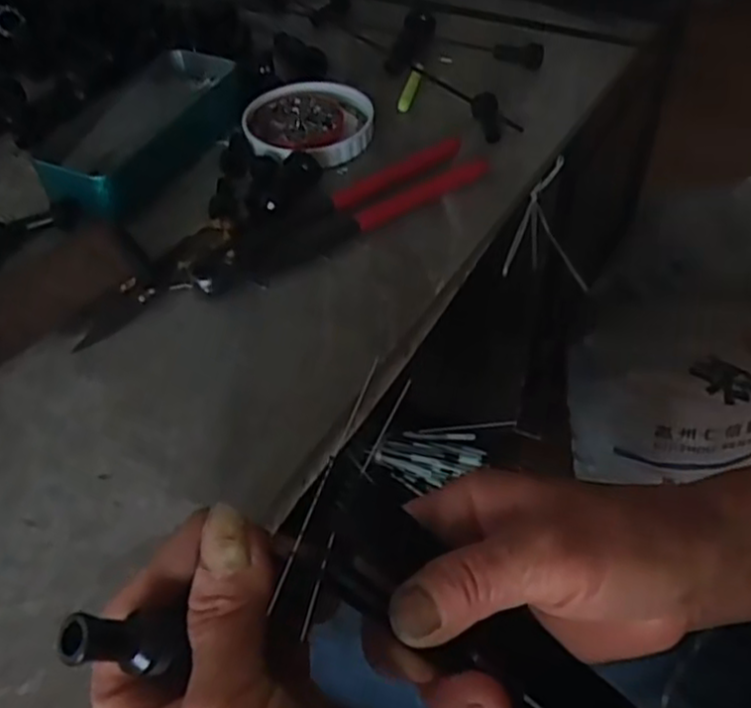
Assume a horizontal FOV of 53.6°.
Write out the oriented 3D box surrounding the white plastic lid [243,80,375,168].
[{"bbox_3d":[-0.048,-0.161,0.525,0.089,0.017,0.094,-2,48,2],"label":"white plastic lid"}]

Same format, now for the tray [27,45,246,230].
[{"bbox_3d":[-0.150,-0.147,0.495,0.073,0.033,0.169,17,52,18],"label":"tray"}]

